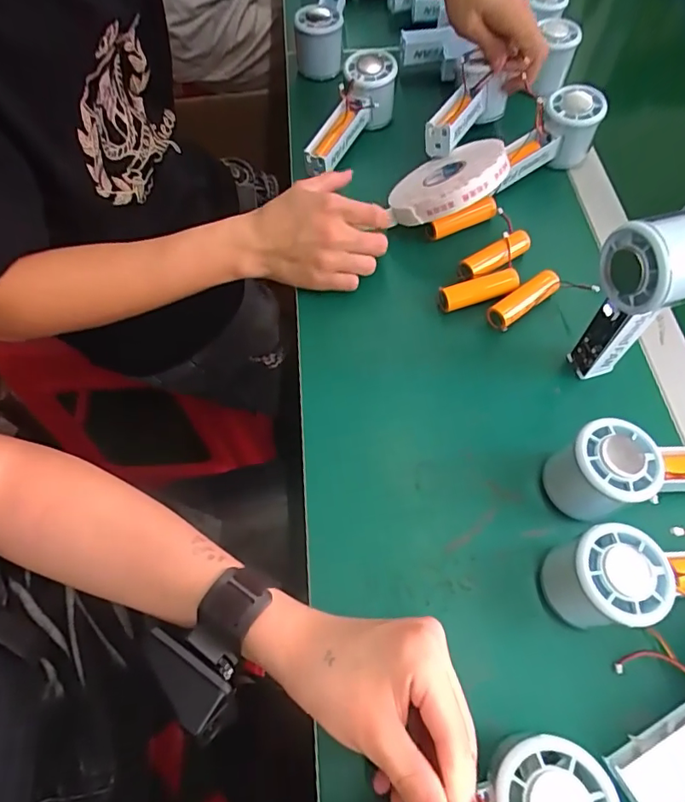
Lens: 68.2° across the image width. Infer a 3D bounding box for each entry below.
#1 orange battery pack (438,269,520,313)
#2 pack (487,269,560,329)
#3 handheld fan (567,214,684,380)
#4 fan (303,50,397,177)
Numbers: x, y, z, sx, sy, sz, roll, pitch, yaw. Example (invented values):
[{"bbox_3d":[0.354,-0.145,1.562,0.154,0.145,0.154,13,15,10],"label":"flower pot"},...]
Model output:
[{"bbox_3d":[0.124,-0.099,0.457,0.075,0.020,0.023,-17,63,-9],"label":"orange battery pack"},{"bbox_3d":[0.160,-0.089,0.449,0.075,0.023,0.021,-31,66,-16],"label":"pack"},{"bbox_3d":[0.210,-0.064,0.368,0.062,0.153,0.051,-17,63,-9],"label":"handheld fan"},{"bbox_3d":[0.010,-0.301,0.543,0.054,0.061,0.154,29,78,14],"label":"fan"}]

